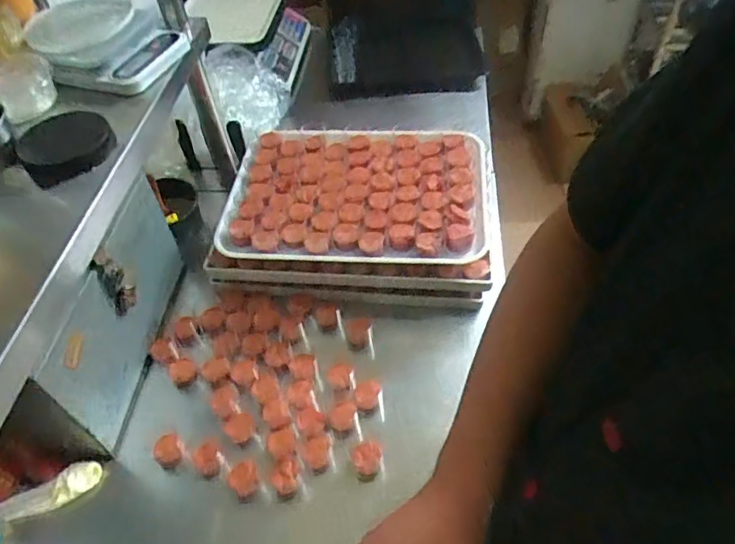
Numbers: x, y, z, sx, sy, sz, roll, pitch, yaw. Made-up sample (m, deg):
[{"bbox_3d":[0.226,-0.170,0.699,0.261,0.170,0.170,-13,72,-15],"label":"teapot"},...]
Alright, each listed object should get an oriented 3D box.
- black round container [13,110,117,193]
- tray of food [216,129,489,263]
[{"bbox_3d":[-0.376,-0.157,0.686,0.106,0.039,0.103,-2,49,2],"label":"black round container"},{"bbox_3d":[-0.012,-0.143,0.916,0.410,0.034,0.307,2,50,6],"label":"tray of food"}]

